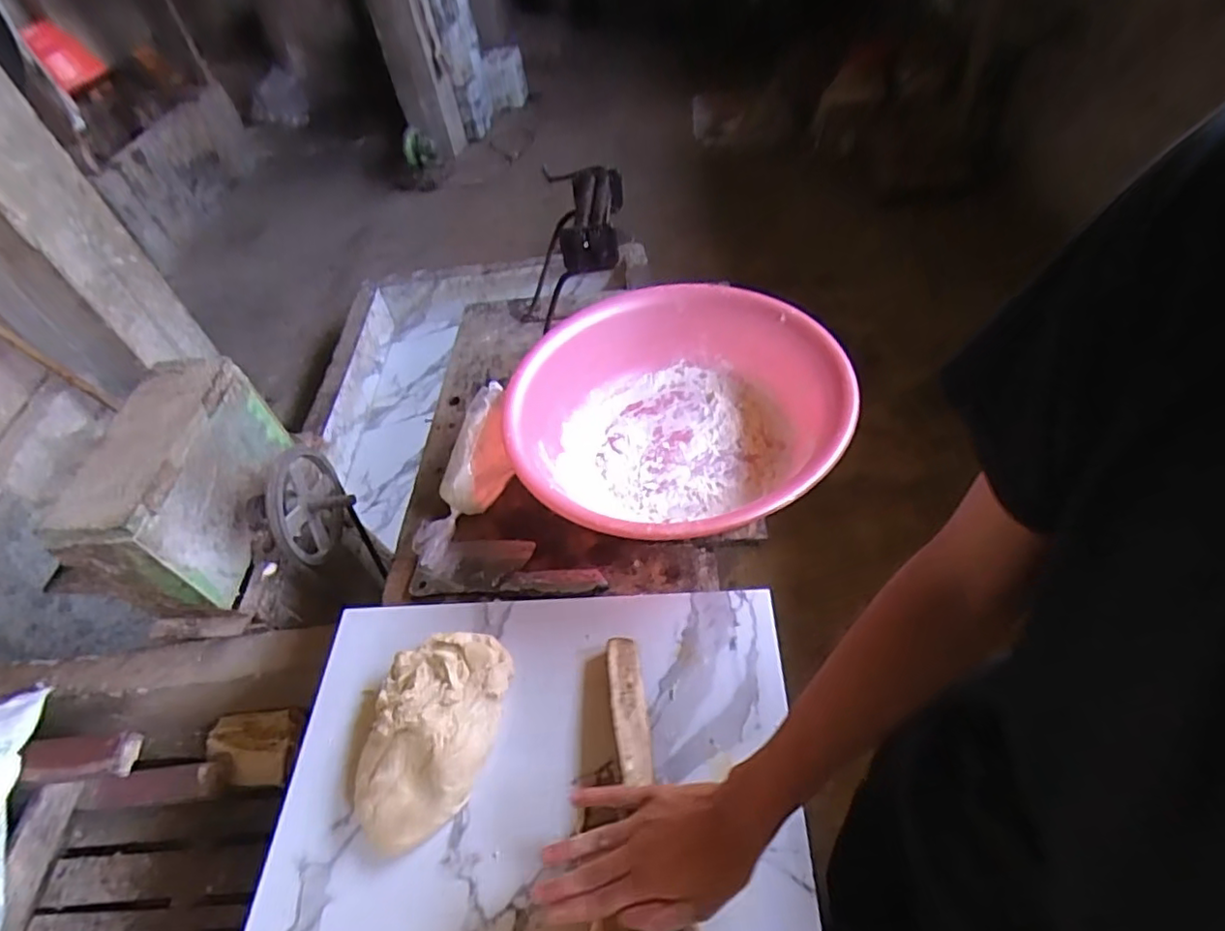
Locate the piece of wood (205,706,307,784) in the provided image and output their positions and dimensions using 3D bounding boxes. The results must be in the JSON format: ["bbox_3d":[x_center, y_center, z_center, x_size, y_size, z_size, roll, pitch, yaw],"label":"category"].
[{"bbox_3d":[-0.592,0.460,1.021,0.149,0.026,0.113,-7,48,3],"label":"piece of wood"}]

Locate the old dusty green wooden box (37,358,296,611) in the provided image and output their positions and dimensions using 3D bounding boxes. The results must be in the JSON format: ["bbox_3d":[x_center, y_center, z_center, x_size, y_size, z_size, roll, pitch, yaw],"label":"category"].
[{"bbox_3d":[-0.691,0.024,0.990,0.179,0.219,0.359,-1,49,8],"label":"old dusty green wooden box"}]

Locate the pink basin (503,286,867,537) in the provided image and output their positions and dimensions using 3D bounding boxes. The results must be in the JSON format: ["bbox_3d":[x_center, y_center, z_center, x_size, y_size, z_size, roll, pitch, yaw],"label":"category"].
[{"bbox_3d":[0.066,-0.067,0.802,0.377,0.159,0.405,-5,48,5],"label":"pink basin"}]

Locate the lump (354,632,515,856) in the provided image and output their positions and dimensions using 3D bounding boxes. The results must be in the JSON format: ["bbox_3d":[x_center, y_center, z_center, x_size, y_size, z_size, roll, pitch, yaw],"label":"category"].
[{"bbox_3d":[-0.182,0.259,0.611,0.125,0.049,0.203,4,50,14],"label":"lump"}]

